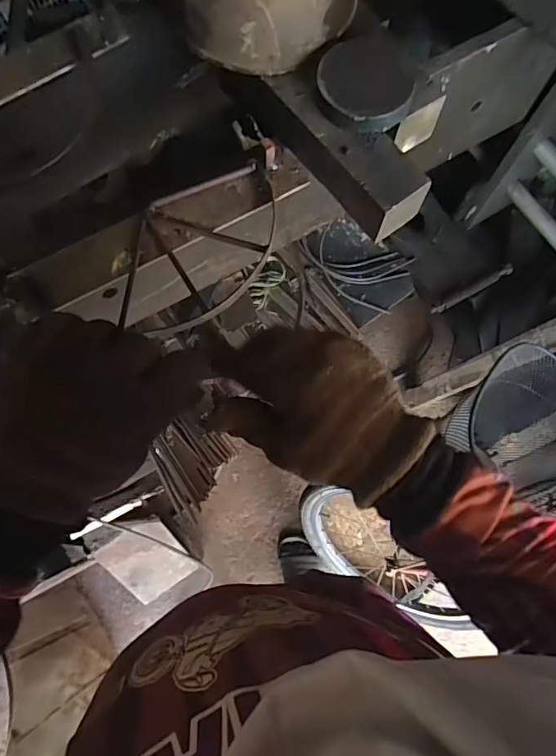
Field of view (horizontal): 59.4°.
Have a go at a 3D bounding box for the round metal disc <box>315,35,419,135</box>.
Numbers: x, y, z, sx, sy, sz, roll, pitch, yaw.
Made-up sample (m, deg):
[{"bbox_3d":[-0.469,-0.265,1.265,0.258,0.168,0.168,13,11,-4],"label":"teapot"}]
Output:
[{"bbox_3d":[0.072,-0.246,0.408,0.078,0.019,0.083,0,75,1],"label":"round metal disc"}]

